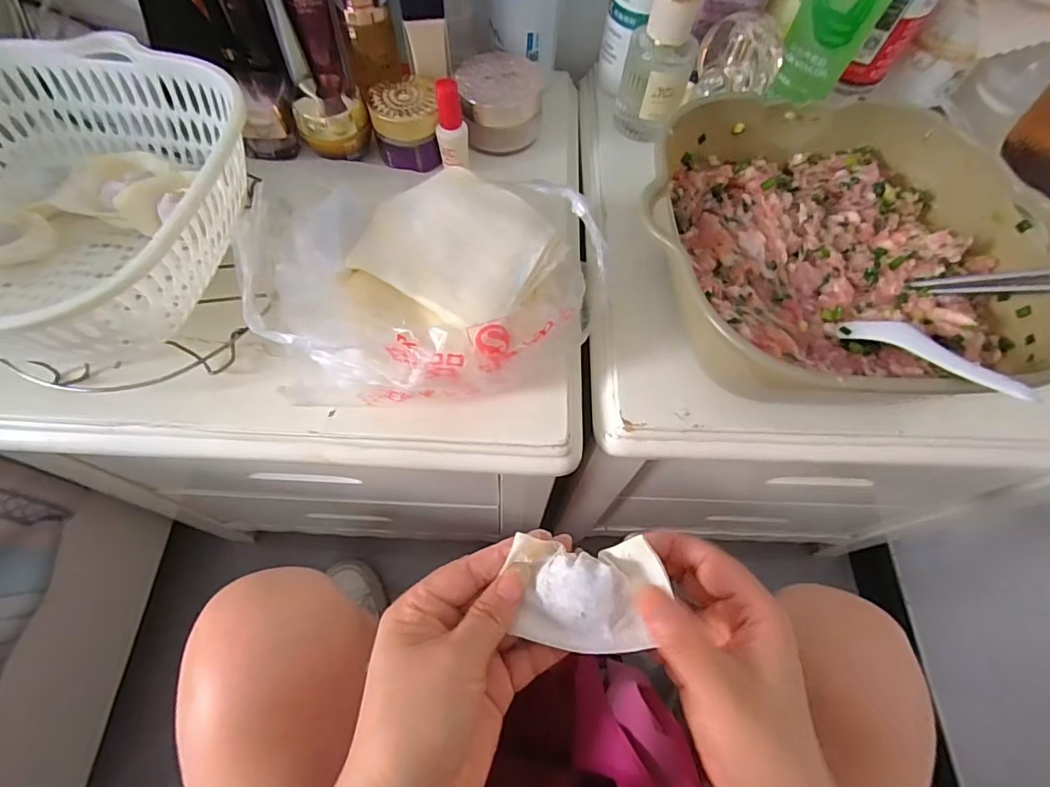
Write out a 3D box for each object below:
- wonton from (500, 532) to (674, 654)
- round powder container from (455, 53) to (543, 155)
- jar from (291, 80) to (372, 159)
[{"bbox_3d":[0.031,0.099,0.250,0.073,0.018,0.050,2,63,-2],"label":"wonton"},{"bbox_3d":[-0.020,-0.233,0.409,0.065,0.048,0.055,0,63,-3],"label":"round powder container"},{"bbox_3d":[-0.150,-0.211,0.393,0.050,0.034,0.057,-24,67,-14],"label":"jar"}]

